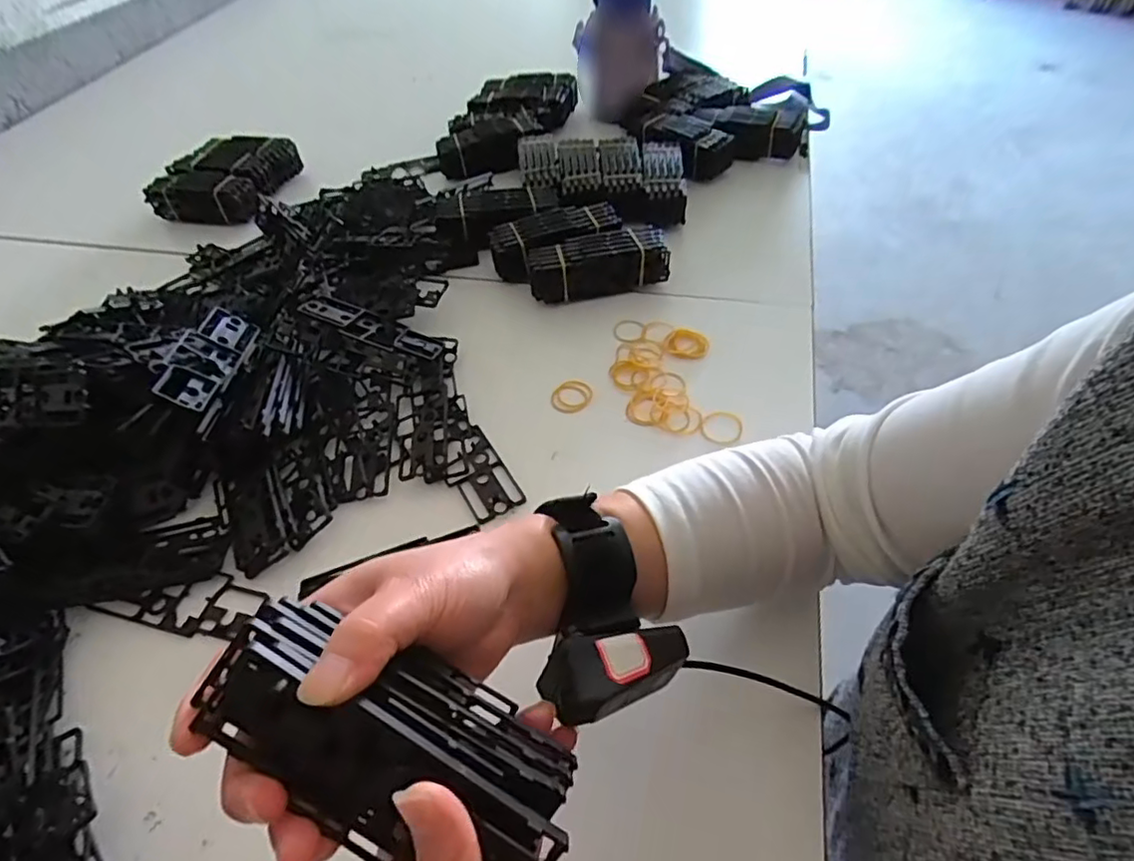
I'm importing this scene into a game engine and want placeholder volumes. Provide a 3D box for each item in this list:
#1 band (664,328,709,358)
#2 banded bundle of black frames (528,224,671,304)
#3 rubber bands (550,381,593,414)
[{"bbox_3d":[0.102,-0.076,0.526,0.036,0.008,0.030,9,53,10],"label":"band"},{"bbox_3d":[0.029,-0.158,0.580,0.129,0.041,0.057,-10,51,-5],"label":"banded bundle of black frames"},{"bbox_3d":[0.004,-0.027,0.501,0.030,0.004,0.034,16,55,15],"label":"rubber bands"}]

